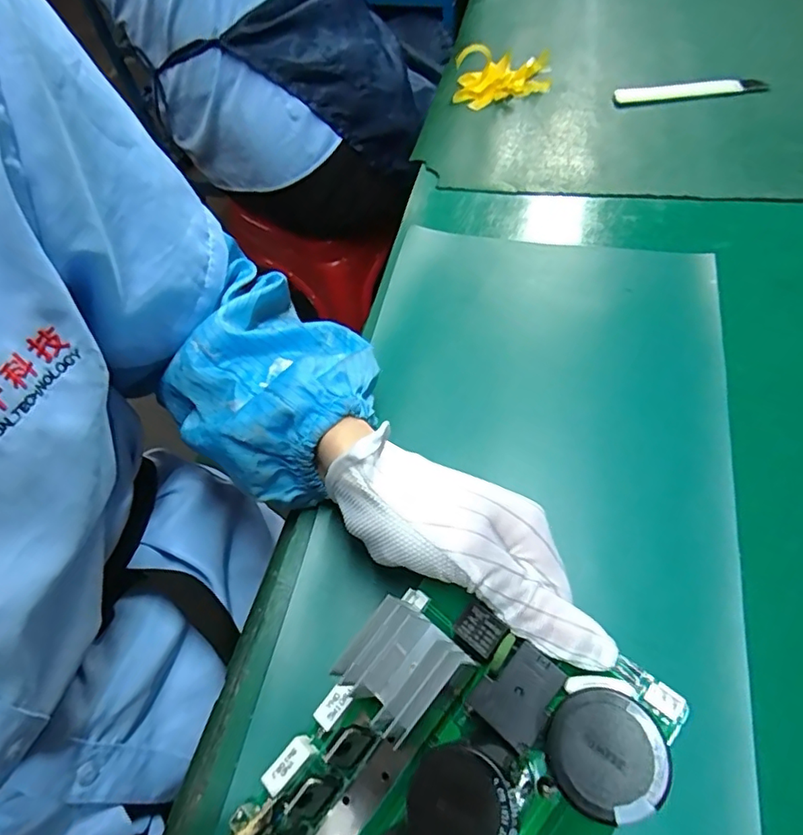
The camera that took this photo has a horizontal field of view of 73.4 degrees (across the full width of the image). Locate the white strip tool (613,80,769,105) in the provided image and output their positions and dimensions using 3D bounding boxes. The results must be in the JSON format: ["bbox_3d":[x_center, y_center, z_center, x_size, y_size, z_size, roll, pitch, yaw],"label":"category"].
[{"bbox_3d":[0.272,-0.310,0.510,0.137,0.008,0.019,-5,57,3],"label":"white strip tool"}]

